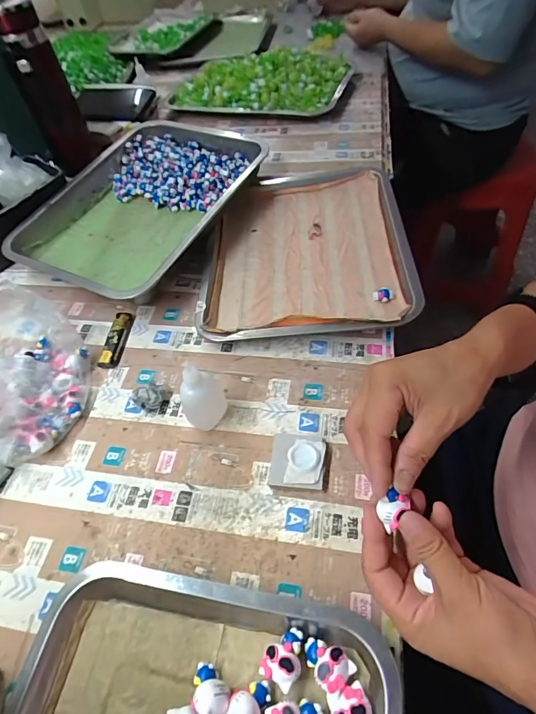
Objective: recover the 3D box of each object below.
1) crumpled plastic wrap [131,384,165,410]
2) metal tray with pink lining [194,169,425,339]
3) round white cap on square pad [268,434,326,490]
[{"bbox_3d":[-0.129,0.045,0.441,0.031,0.018,0.027,3,54,8],"label":"crumpled plastic wrap"},{"bbox_3d":[0.048,-0.149,0.551,0.262,0.043,0.306,-1,54,5],"label":"metal tray with pink lining"},{"bbox_3d":[0.028,0.096,0.378,0.049,0.015,0.050,4,54,8],"label":"round white cap on square pad"}]

